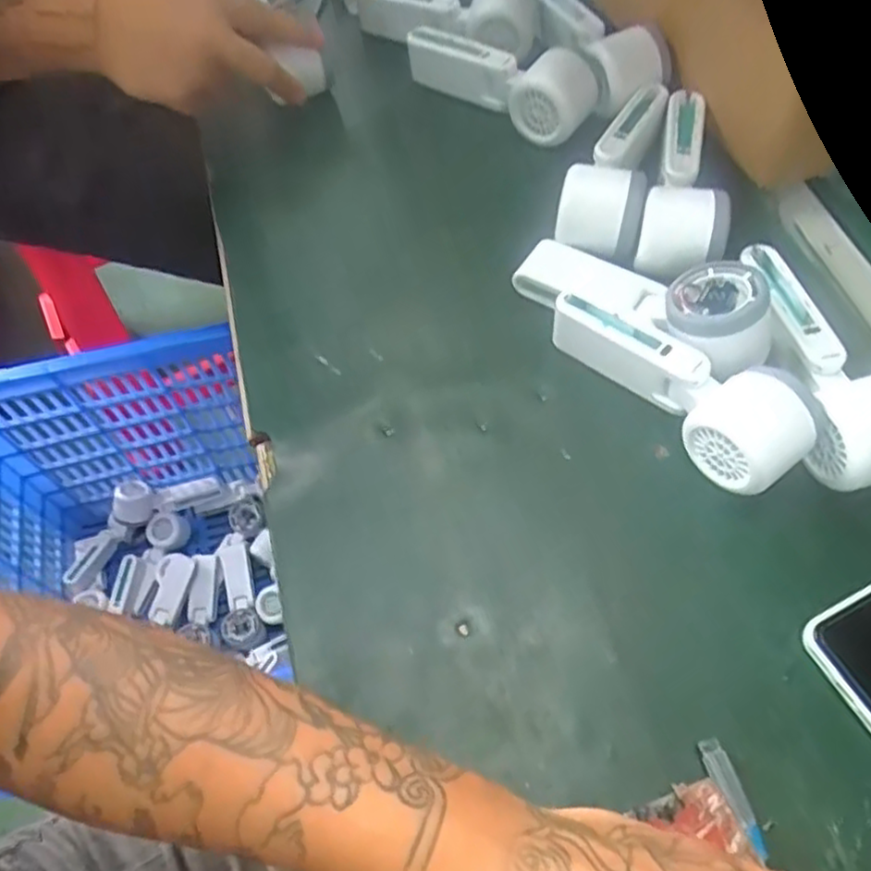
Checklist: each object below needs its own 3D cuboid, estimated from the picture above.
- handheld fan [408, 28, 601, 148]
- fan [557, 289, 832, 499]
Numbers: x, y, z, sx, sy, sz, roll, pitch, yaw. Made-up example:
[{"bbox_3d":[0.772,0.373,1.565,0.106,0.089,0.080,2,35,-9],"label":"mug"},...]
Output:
[{"bbox_3d":[0.048,-0.294,0.570,0.167,0.054,0.045,38,68,20],"label":"handheld fan"},{"bbox_3d":[0.148,-0.038,0.427,0.066,0.051,0.167,-32,64,-16],"label":"fan"}]

